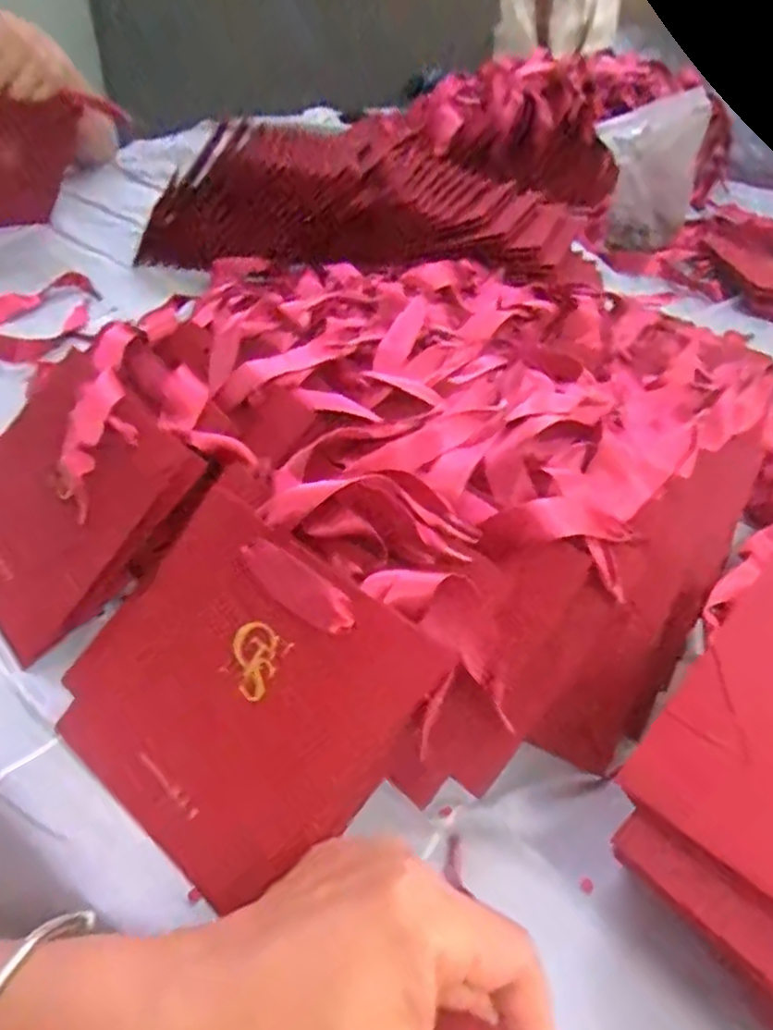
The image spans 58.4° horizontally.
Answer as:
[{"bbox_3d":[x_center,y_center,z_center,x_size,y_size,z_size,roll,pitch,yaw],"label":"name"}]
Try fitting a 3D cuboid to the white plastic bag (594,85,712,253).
[{"bbox_3d":[0.285,-0.365,0.748,0.122,0.132,0.068,-1,43,-5],"label":"white plastic bag"}]

